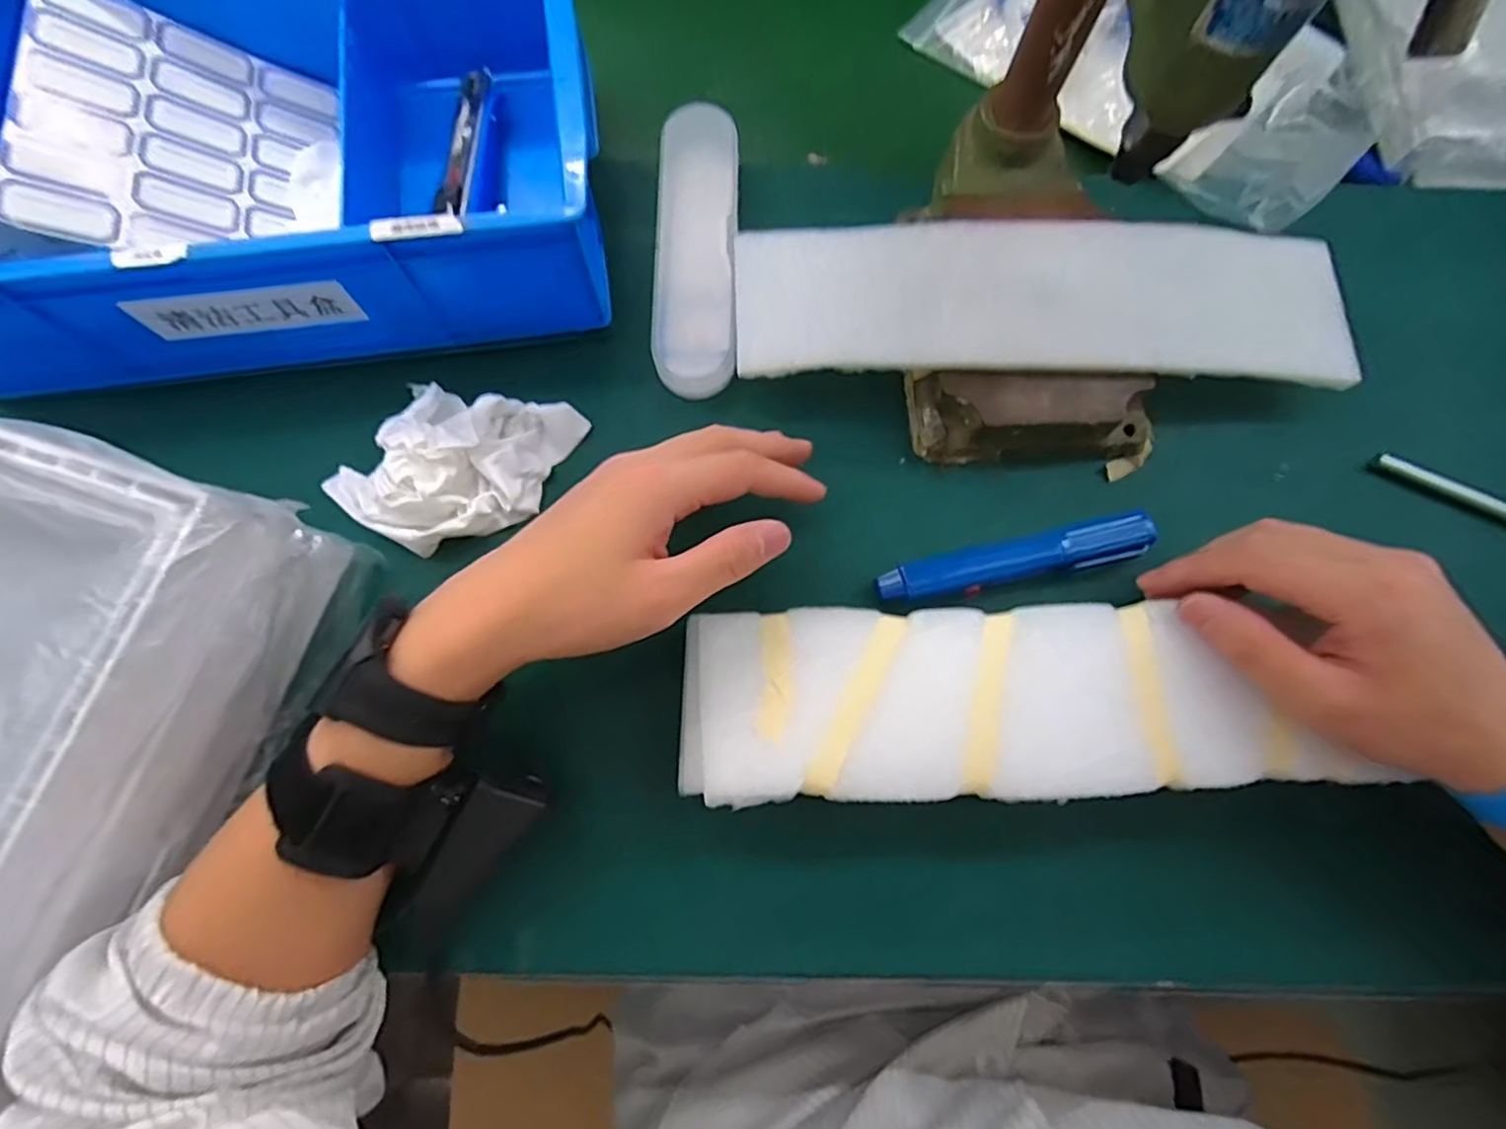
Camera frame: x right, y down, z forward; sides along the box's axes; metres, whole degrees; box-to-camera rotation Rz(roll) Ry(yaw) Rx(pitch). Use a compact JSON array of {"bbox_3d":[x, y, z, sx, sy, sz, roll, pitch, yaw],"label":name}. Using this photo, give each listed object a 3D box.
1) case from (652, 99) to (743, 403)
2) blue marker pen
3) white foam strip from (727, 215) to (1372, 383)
[{"bbox_3d":[-0.033,-0.178,0.365,0.047,0.031,0.163,1,75,-1],"label":"case"},{"bbox_3d":[0.133,-0.002,0.332,0.140,0.023,0.021,-10,76,-4],"label":"blue marker pen"},{"bbox_3d":[0.143,-0.139,0.333,0.303,0.016,0.083,1,84,3],"label":"white foam strip"}]

